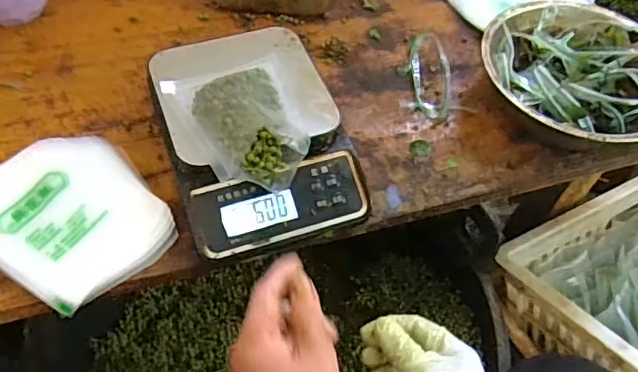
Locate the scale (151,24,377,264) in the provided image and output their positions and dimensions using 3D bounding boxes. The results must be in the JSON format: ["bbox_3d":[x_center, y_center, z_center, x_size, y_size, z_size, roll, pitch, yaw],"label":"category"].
[{"bbox_3d":[-0.060,-0.047,0.504,0.152,0.053,0.212,-17,59,-16],"label":"scale"}]

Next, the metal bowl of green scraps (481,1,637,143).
[{"bbox_3d":[0.247,-0.098,0.552,0.180,0.069,0.170,2,56,-4],"label":"metal bowl of green scraps"}]

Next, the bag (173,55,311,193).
[{"bbox_3d":[-0.059,-0.065,0.453,0.093,0.053,0.140,-16,59,-15],"label":"bag"}]

